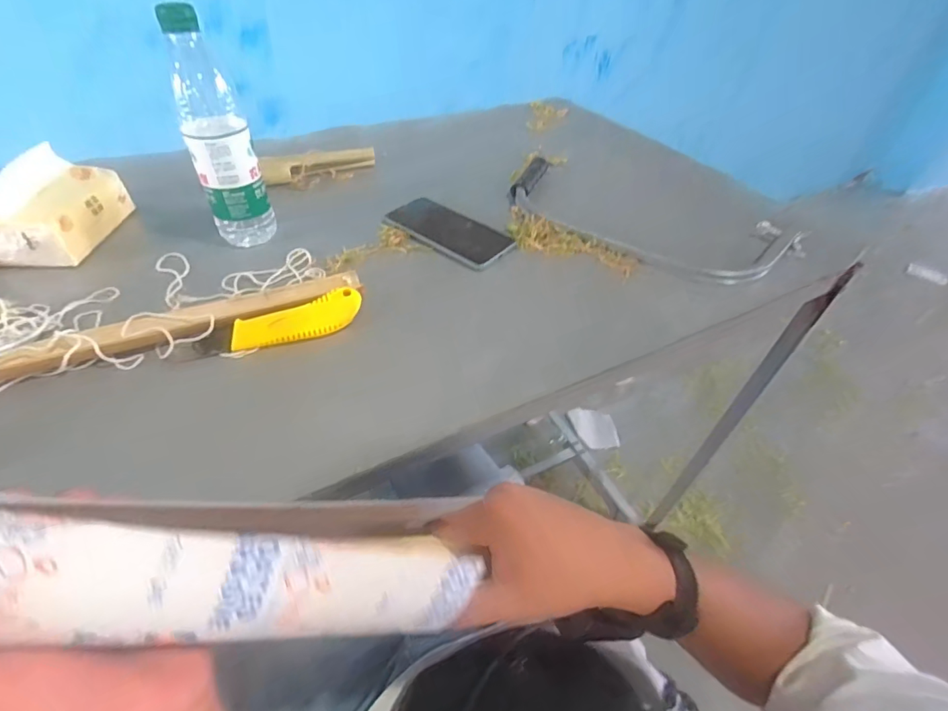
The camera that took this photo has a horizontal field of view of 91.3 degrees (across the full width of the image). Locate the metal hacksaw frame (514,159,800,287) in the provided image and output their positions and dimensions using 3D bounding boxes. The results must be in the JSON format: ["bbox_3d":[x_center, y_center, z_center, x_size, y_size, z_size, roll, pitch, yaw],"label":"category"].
[{"bbox_3d":[0.218,-0.171,0.593,0.372,0.024,0.155,25,50,19],"label":"metal hacksaw frame"}]

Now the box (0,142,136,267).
[{"bbox_3d":[-0.462,-0.164,0.513,0.081,0.076,0.137,6,46,2],"label":"box"}]

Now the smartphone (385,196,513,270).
[{"bbox_3d":[-0.034,-0.153,0.569,0.161,0.015,0.066,33,53,26],"label":"smartphone"}]

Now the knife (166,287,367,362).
[{"bbox_3d":[-0.188,-0.028,0.432,0.164,0.016,0.040,-15,87,-14],"label":"knife"}]

